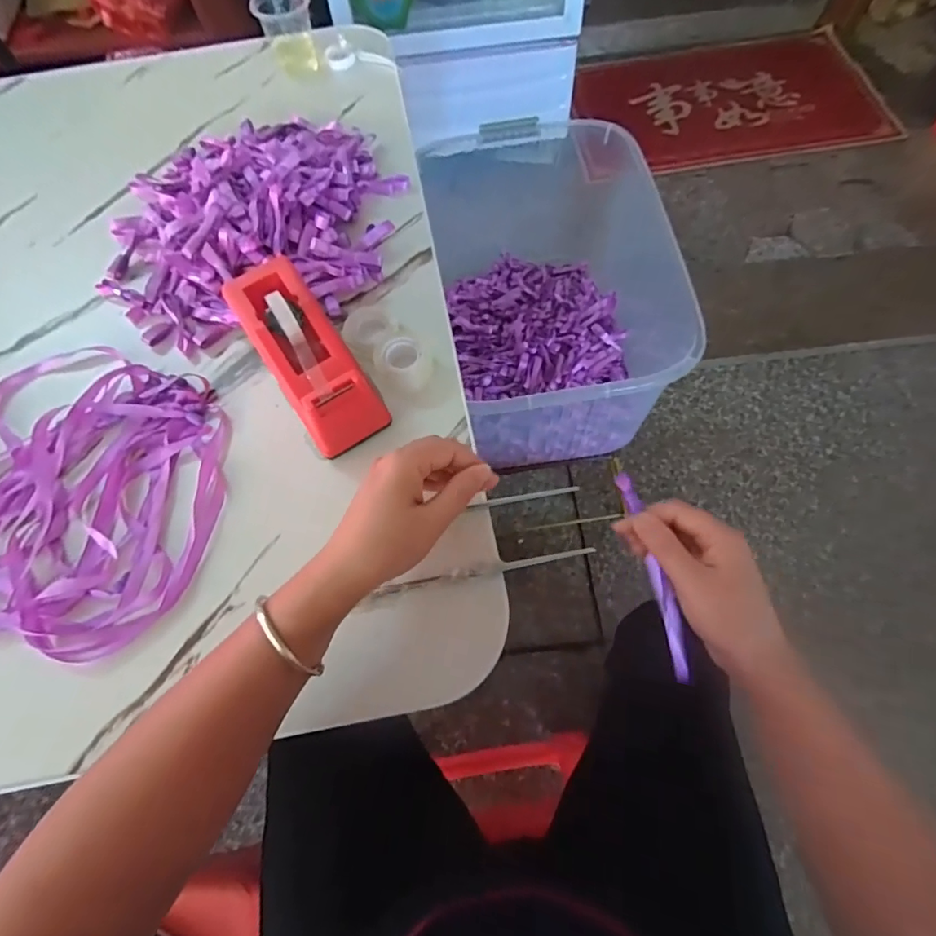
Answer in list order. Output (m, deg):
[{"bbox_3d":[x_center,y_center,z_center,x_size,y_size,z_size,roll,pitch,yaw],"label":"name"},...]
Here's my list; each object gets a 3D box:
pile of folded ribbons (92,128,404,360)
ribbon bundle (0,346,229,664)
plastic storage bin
[{"bbox_3d":[-0.211,-0.248,0.494,0.265,0.058,0.288,-1,65,2],"label":"pile of folded ribbons"},{"bbox_3d":[-0.302,0.014,0.401,0.229,0.020,0.227,14,66,9],"label":"ribbon bundle"},{"bbox_3d":[0.134,-0.235,0.766,0.300,0.233,0.436,-9,65,-2],"label":"plastic storage bin"}]

